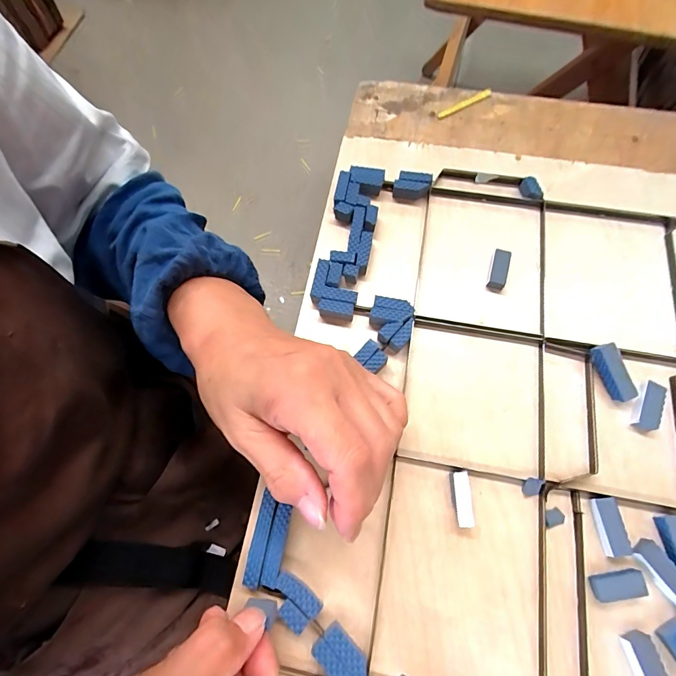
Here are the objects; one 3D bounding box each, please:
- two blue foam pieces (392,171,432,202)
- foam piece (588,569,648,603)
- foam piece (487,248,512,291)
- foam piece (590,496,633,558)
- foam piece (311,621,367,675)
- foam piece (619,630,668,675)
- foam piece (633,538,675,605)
[{"bbox_3d":[0.059,-0.120,0.303,0.029,0.013,0.018,11,69,5],"label":"two blue foam pieces"},{"bbox_3d":[0.151,0.133,0.205,0.026,0.004,0.013,-16,69,8],"label":"foam piece"},{"bbox_3d":[0.118,-0.050,0.278,0.012,0.007,0.032,17,70,7],"label":"foam piece"},{"bbox_3d":[0.154,0.107,0.215,0.013,0.005,0.030,-8,69,-2],"label":"foam piece"},{"bbox_3d":[0.003,0.164,0.195,0.029,0.012,0.018,42,75,15],"label":"foam piece"},{"bbox_3d":[0.157,0.172,0.190,0.014,0.008,0.040,-10,69,-3],"label":"foam piece"},{"bbox_3d":[0.177,0.127,0.203,0.012,0.009,0.035,-33,72,-11],"label":"foam piece"}]

